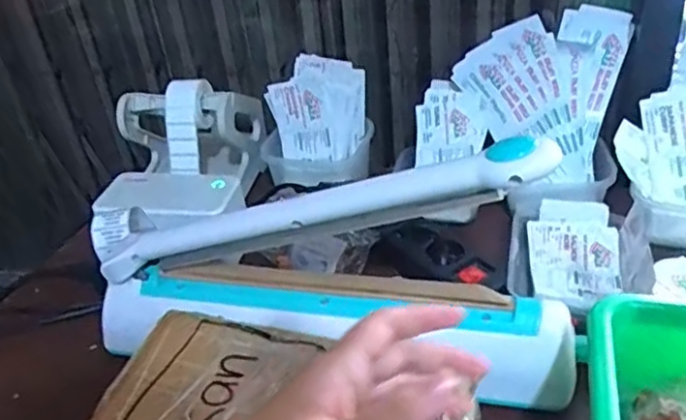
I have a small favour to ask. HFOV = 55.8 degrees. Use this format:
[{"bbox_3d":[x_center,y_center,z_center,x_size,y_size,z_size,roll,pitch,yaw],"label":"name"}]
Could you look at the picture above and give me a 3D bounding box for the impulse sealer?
[{"bbox_3d":[-0.025,0.048,0.506,0.397,0.201,0.069,1,35,13],"label":"impulse sealer"}]

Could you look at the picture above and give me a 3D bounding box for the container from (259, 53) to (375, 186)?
[{"bbox_3d":[-0.036,-0.102,0.760,0.126,0.128,0.071,-3,34,7],"label":"container"}]

